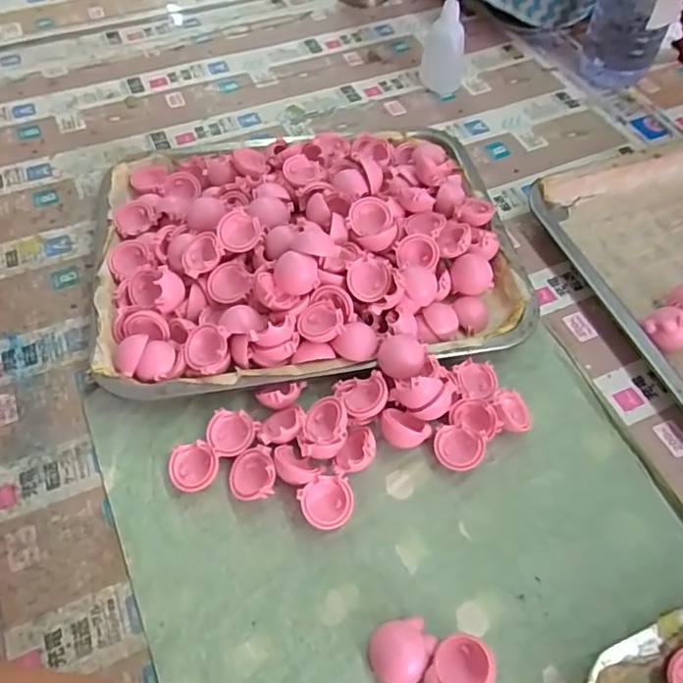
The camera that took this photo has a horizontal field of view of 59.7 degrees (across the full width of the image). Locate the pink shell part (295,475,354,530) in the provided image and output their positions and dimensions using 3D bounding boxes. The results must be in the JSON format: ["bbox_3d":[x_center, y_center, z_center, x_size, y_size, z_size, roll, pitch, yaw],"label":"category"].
[{"bbox_3d":[-0.009,0.092,0.340,0.030,0.011,0.029,-16,74,-18],"label":"pink shell part"}]

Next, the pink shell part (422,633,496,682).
[{"bbox_3d":[0.057,0.161,0.291,0.033,0.019,0.028,-10,55,-7],"label":"pink shell part"}]

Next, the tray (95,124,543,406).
[{"bbox_3d":[-0.027,-0.077,0.438,0.297,0.053,0.239,-7,55,-5],"label":"tray"}]

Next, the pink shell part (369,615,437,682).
[{"bbox_3d":[0.031,0.156,0.299,0.032,0.010,0.028,-14,56,-10],"label":"pink shell part"}]

